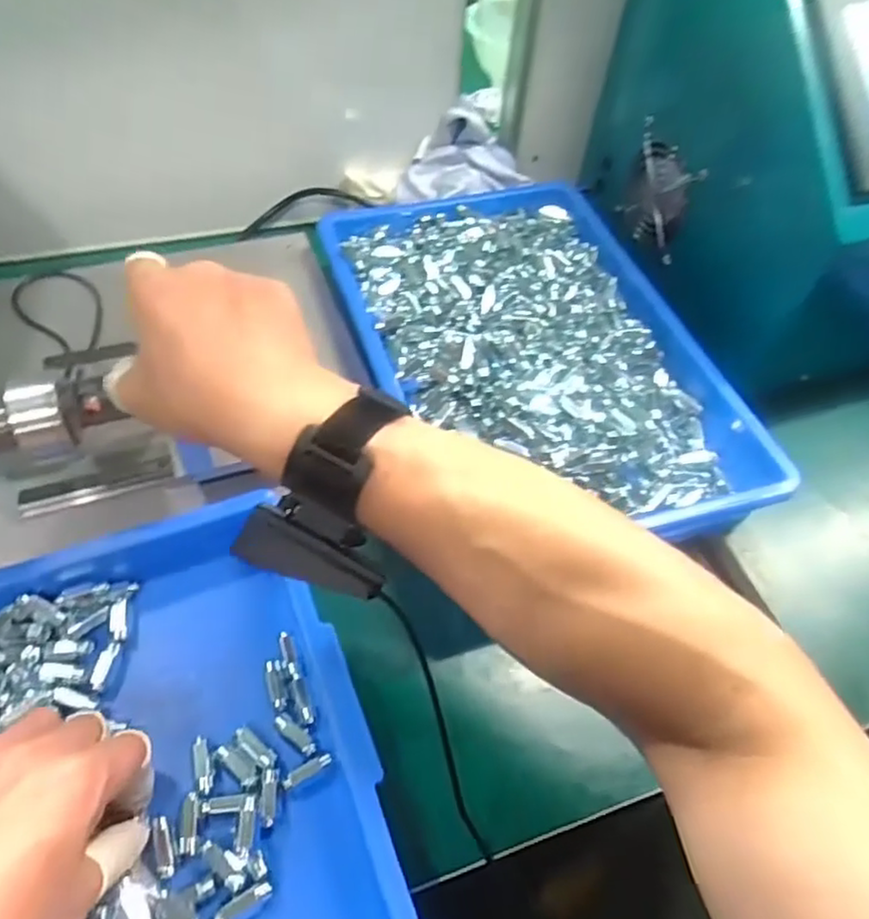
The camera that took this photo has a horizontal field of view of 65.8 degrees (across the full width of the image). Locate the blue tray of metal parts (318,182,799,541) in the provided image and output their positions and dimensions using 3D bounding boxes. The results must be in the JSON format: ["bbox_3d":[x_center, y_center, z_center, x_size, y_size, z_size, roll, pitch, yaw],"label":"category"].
[{"bbox_3d":[0.067,-0.091,0.524,0.251,0.049,0.367,-12,56,-14],"label":"blue tray of metal parts"}]

